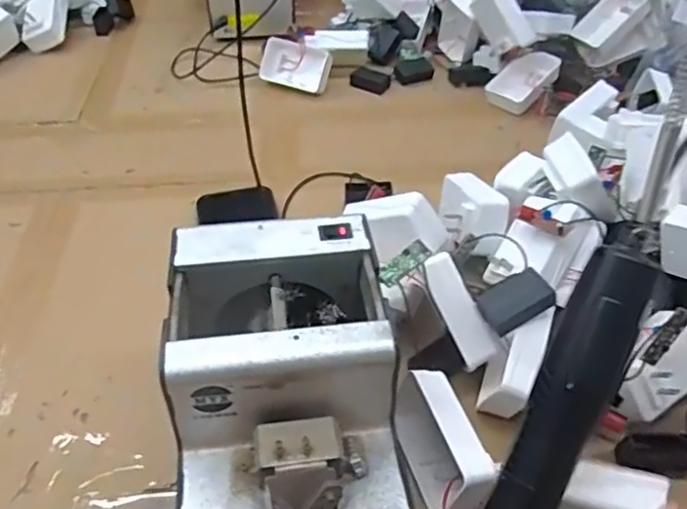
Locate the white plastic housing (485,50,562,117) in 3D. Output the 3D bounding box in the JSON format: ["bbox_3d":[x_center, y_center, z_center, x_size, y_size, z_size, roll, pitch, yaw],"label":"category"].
[{"bbox_3d":[0.233,-0.221,0.811,0.091,0.023,0.063,-43,58,-10],"label":"white plastic housing"}]

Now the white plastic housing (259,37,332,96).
[{"bbox_3d":[-0.062,-0.249,0.833,0.095,0.058,0.026,23,11,26],"label":"white plastic housing"}]

